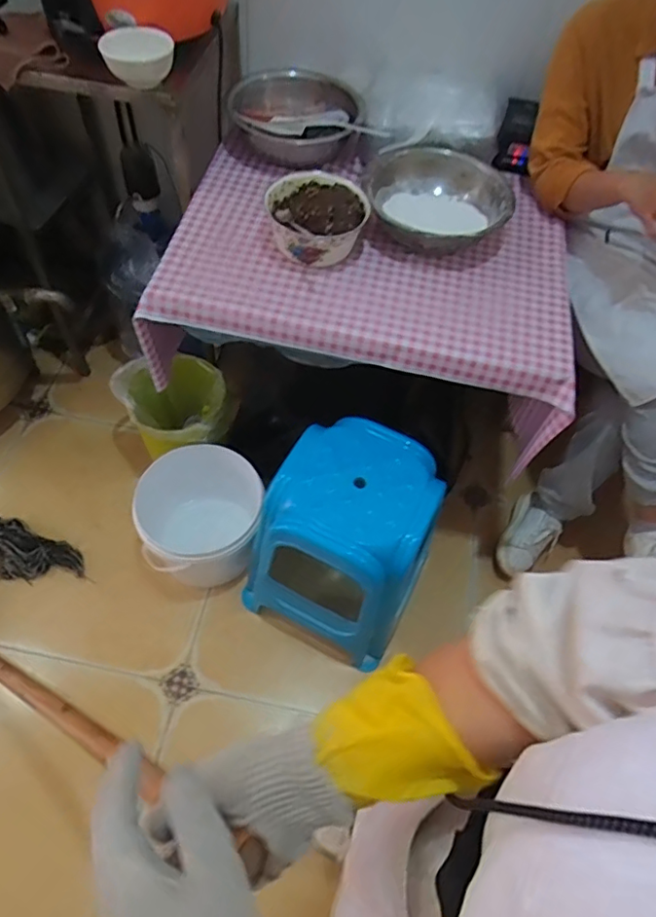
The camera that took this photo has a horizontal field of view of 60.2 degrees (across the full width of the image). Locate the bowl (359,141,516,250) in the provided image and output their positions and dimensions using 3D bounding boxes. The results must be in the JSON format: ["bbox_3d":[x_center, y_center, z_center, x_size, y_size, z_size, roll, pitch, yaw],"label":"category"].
[{"bbox_3d":[0.198,-0.477,1.042,0.249,0.089,0.241,2,60,-3],"label":"bowl"}]

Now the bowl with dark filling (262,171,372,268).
[{"bbox_3d":[-0.021,-0.416,0.986,0.169,0.089,0.179,2,60,-3],"label":"bowl with dark filling"}]

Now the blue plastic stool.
[{"bbox_3d":[0.037,0.176,1.159,0.345,0.437,0.323,26,61,11],"label":"blue plastic stool"}]

